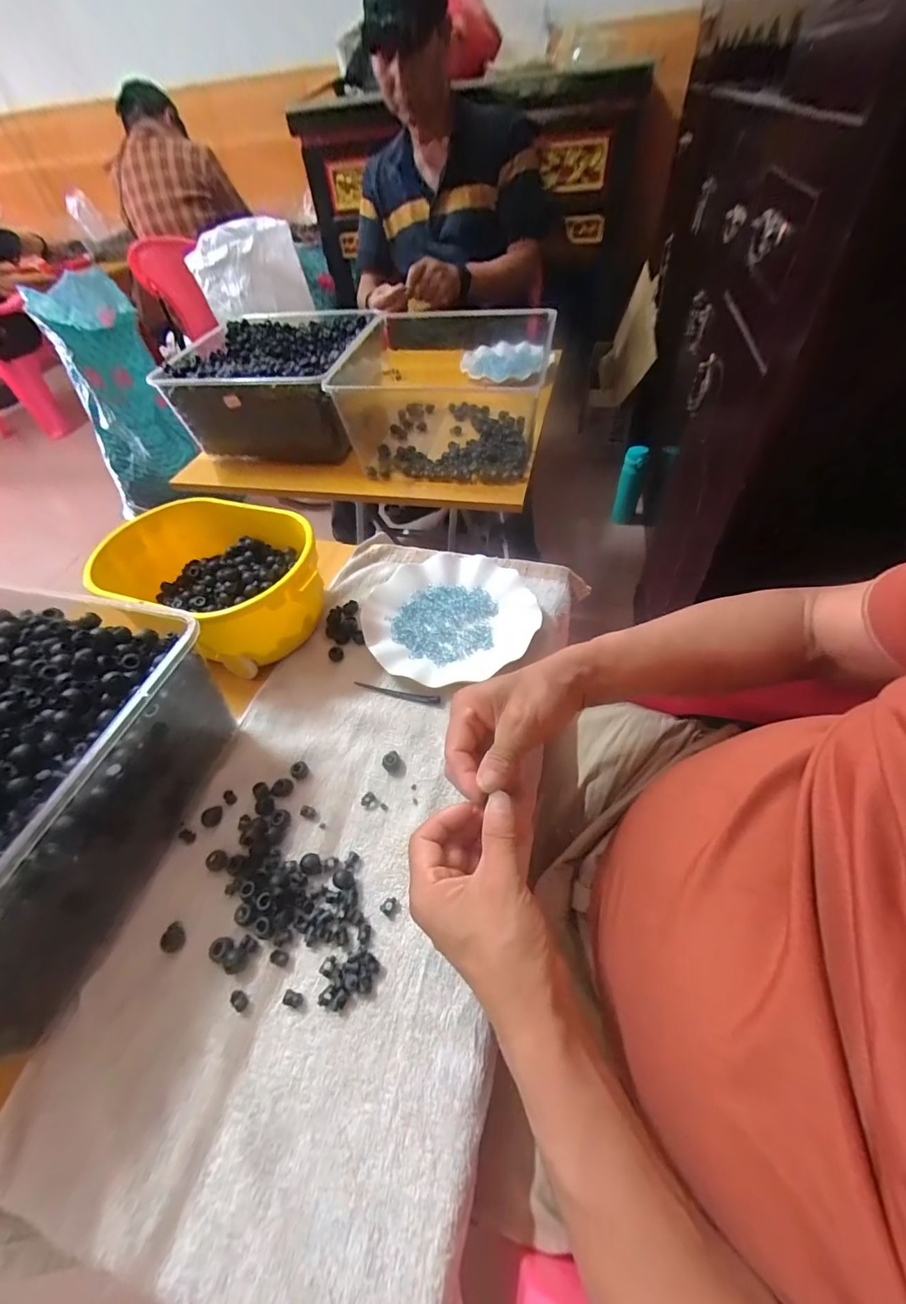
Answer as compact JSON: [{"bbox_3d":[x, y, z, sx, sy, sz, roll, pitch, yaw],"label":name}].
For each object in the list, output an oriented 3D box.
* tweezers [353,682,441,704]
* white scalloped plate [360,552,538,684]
[{"bbox_3d":[-0.055,0.039,0.461,0.090,0.013,0.008,11,54,15],"label":"tweezers"},{"bbox_3d":[-0.002,-0.041,0.509,0.185,0.020,0.164,-28,54,-15],"label":"white scalloped plate"}]

